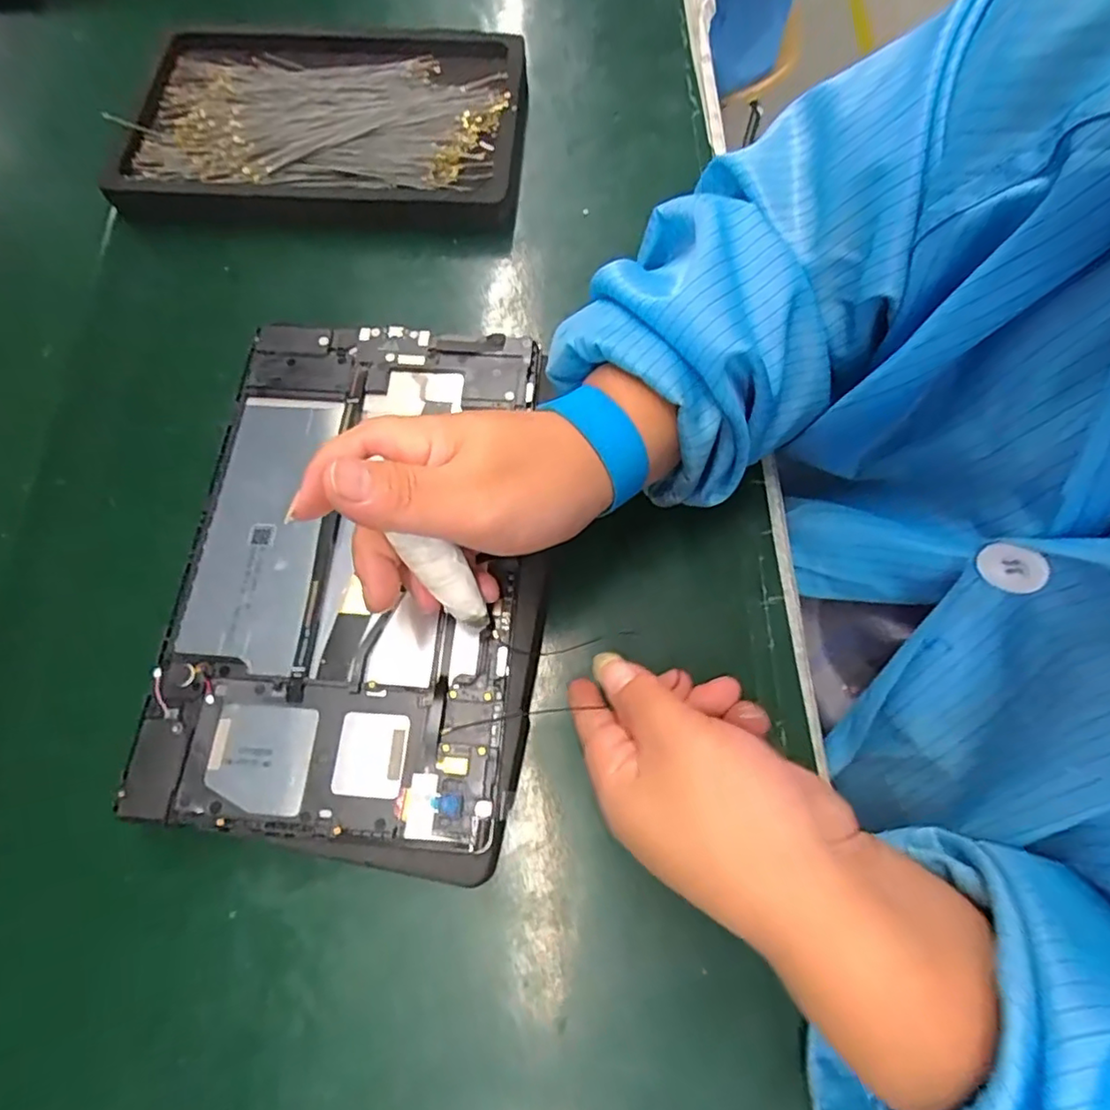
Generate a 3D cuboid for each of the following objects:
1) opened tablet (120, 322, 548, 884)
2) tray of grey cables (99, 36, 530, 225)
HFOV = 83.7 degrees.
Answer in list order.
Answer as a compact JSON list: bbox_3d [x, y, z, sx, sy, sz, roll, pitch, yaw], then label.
[{"bbox_3d":[-0.086,0.002,0.281,0.161,0.015,0.243,6,68,2],"label":"opened tablet"},{"bbox_3d":[-0.149,-0.279,0.406,0.253,0.029,0.164,0,69,1],"label":"tray of grey cables"}]

